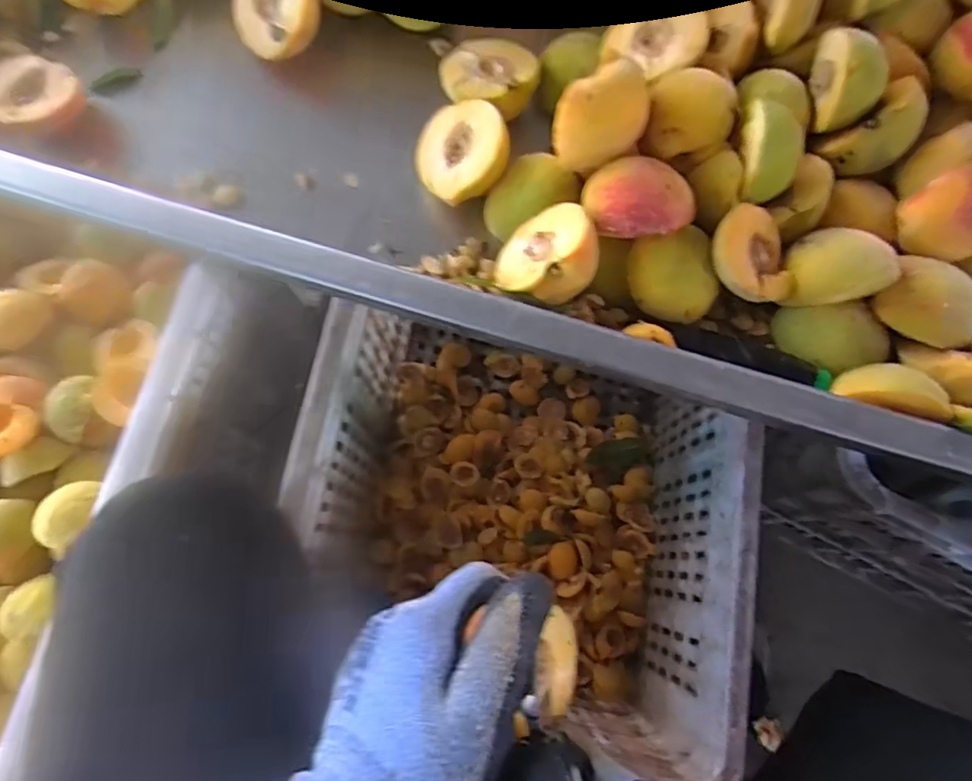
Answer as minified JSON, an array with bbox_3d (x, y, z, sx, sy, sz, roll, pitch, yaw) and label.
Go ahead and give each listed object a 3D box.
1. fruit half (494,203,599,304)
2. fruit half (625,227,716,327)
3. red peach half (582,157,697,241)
[{"bbox_3d":[0.034,-0.077,0.344,0.059,0.025,0.059,-35,42,12],"label":"fruit half"},{"bbox_3d":[0.105,-0.065,0.347,0.048,0.025,0.050,-9,106,4],"label":"fruit half"},{"bbox_3d":[0.083,-0.105,0.325,0.055,0.021,0.045,-13,74,-6],"label":"red peach half"}]

